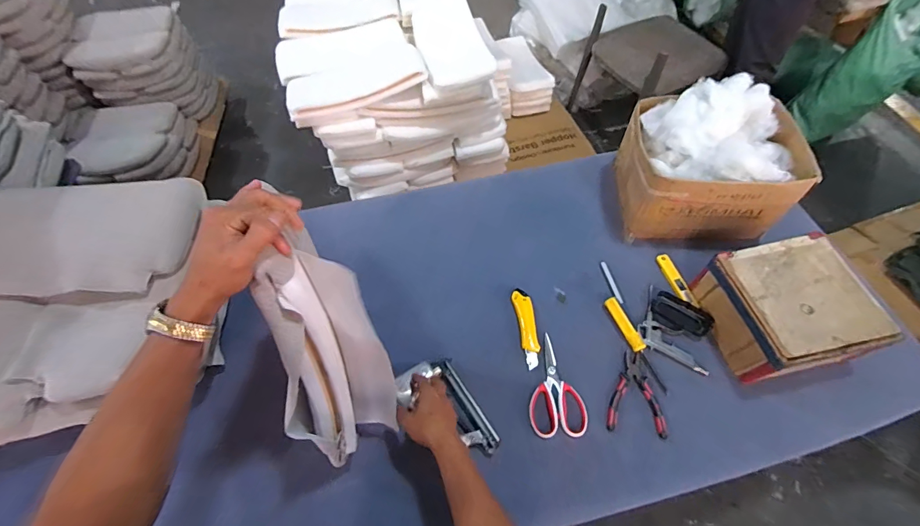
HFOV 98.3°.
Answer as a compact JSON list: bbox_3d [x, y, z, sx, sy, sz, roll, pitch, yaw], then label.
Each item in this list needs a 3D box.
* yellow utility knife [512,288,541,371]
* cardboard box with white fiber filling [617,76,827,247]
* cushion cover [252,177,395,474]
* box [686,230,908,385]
[{"bbox_3d":[0.137,0.132,0.811,0.035,0.025,0.165,-8,58,-3],"label":"yellow utility knife"},{"bbox_3d":[0.524,-0.209,0.859,0.298,0.260,0.234,3,58,4],"label":"cardboard box with white fiber filling"},{"bbox_3d":[-0.166,0.145,0.524,0.121,0.383,0.089,-4,37,-1],"label":"cushion cover"},{"bbox_3d":[0.590,0.086,0.734,0.209,0.132,0.215,-11,58,-5],"label":"box"}]

